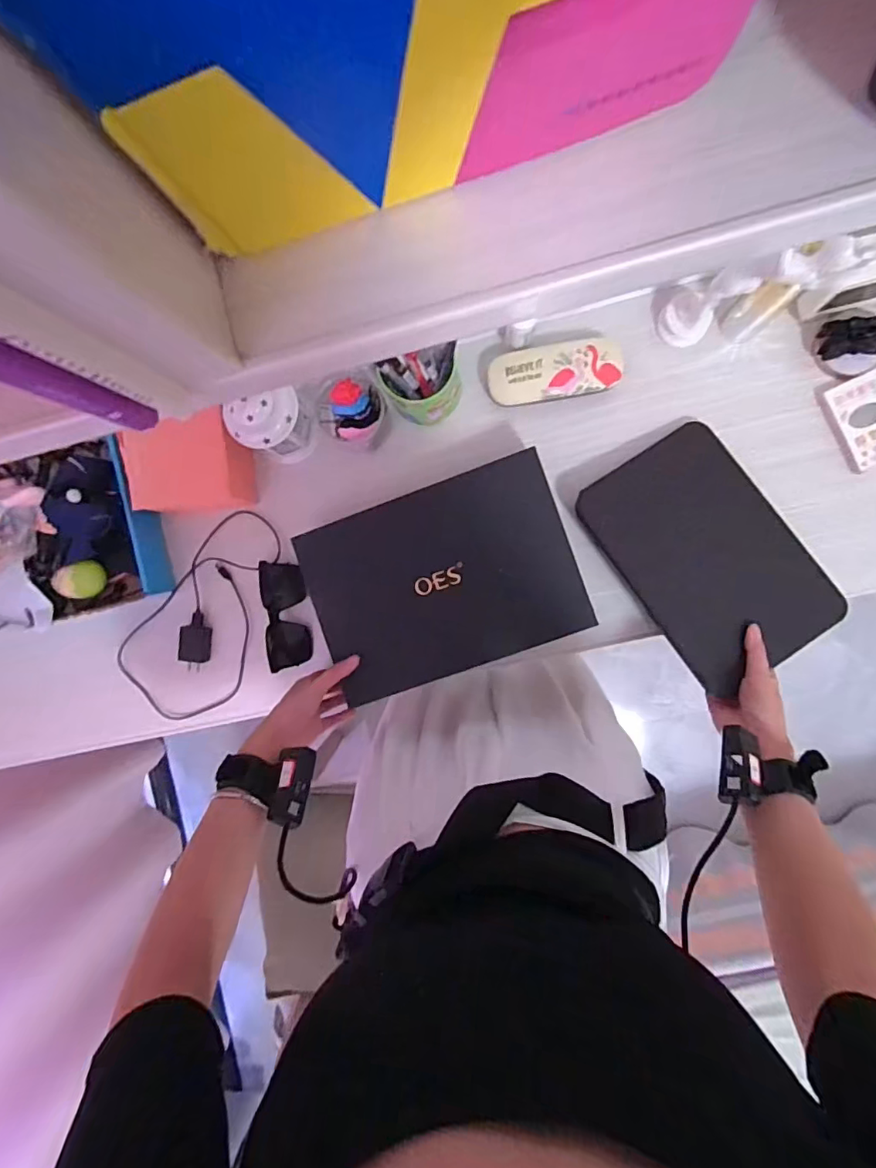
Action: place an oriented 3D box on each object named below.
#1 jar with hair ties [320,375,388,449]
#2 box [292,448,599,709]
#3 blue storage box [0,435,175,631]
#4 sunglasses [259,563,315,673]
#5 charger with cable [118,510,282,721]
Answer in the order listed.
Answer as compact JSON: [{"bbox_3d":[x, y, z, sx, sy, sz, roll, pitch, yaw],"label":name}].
[{"bbox_3d":[-0.099,-0.207,0.621,0.073,0.059,0.071,0,90,6],"label":"jar with hair ties"},{"bbox_3d":[0.003,-0.002,0.587,0.293,0.021,0.203,-20,88,6],"label":"box"},{"bbox_3d":[-0.526,-0.054,0.662,0.332,0.092,0.213,-13,89,6],"label":"blue storage box"},{"bbox_3d":[-0.196,0.041,0.679,0.053,0.044,0.139,-3,90,6],"label":"sunglasses"},{"bbox_3d":[-0.296,0.051,0.687,0.159,0.031,0.288,45,95,4],"label":"charger with cable"}]

